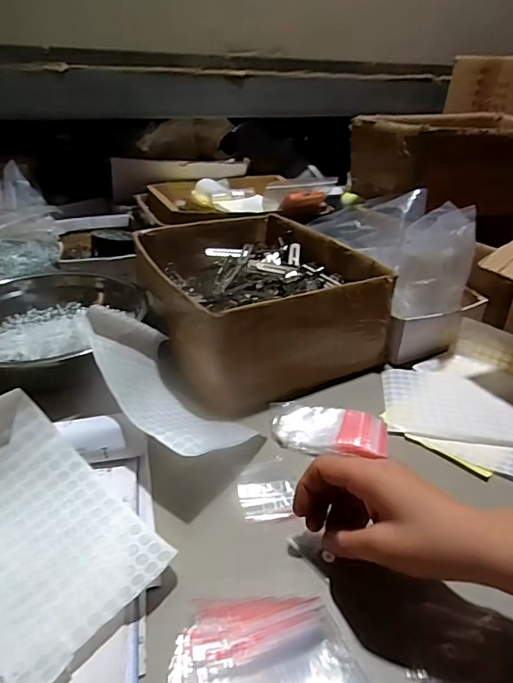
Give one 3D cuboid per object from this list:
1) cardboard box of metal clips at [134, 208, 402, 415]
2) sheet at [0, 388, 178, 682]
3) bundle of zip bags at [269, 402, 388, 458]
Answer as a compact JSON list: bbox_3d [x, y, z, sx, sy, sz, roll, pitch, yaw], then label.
[{"bbox_3d":[-0.005,-0.070,0.644,0.260,0.114,0.314,-15,36,-26],"label":"cardboard box of metal clips"},{"bbox_3d":[-0.174,0.132,0.356,0.219,0.052,0.126,27,39,33],"label":"sheet"},{"bbox_3d":[0.073,0.091,0.485,0.122,0.021,0.064,10,33,8],"label":"bundle of zip bags"}]

